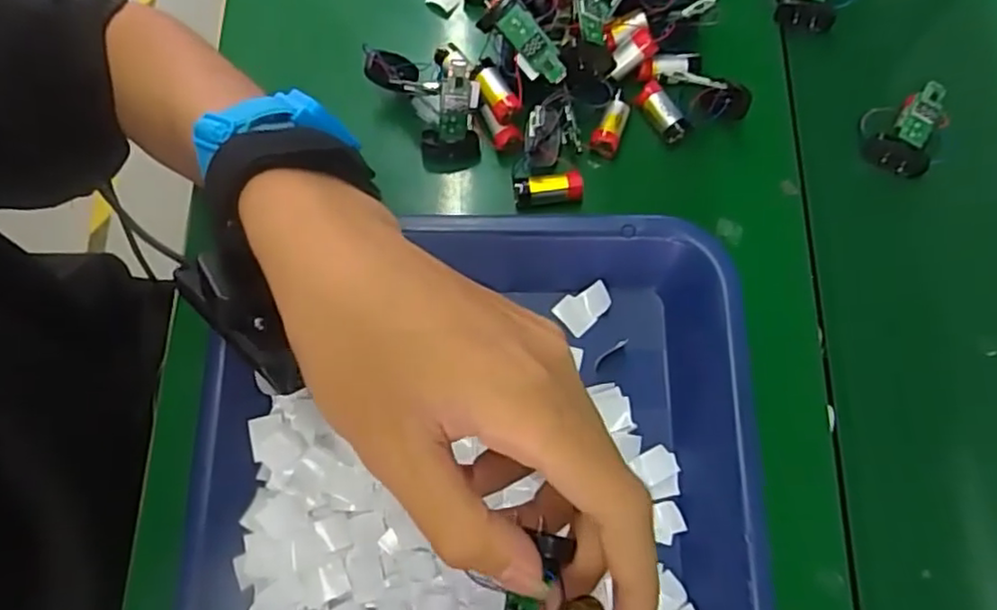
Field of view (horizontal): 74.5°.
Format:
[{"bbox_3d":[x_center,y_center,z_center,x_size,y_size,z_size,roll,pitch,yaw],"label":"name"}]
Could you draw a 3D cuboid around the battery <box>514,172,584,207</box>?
[{"bbox_3d":[0.027,-0.062,0.358,0.036,0.012,0.016,-7,72,-2],"label":"battery"}]

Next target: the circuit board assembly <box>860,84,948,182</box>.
[{"bbox_3d":[0.224,-0.099,0.363,0.039,0.016,0.052,26,77,11],"label":"circuit board assembly"}]

